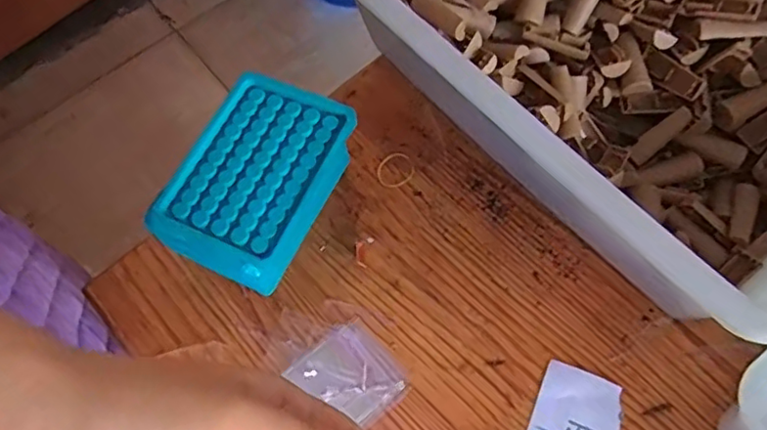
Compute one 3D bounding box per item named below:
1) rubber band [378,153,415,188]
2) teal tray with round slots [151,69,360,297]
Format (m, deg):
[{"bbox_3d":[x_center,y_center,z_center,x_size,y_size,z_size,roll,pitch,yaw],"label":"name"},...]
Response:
[{"bbox_3d":[0.009,-0.037,0.501,0.030,0.004,0.029,-1,67,2],"label":"rubber band"},{"bbox_3d":[-0.092,-0.020,0.457,0.094,0.073,0.144,27,70,13],"label":"teal tray with round slots"}]

